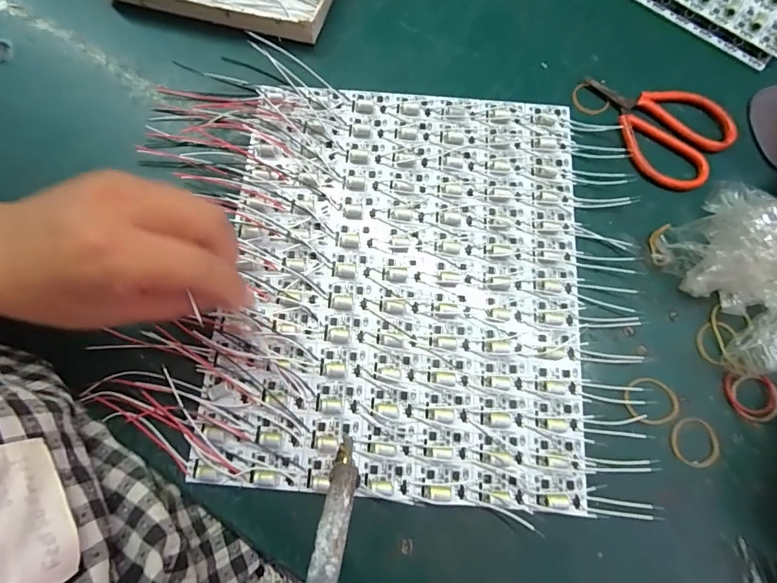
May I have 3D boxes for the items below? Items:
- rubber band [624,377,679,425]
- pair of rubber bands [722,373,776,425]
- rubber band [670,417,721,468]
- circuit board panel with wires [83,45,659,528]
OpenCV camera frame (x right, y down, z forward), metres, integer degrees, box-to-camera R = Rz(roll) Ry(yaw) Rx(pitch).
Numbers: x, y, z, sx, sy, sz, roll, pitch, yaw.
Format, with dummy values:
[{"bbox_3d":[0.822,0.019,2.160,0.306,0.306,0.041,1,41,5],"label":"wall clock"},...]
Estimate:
[{"bbox_3d":[0.168,0.070,0.263,0.034,0.004,0.030,-10,73,-8],"label":"rubber band"},{"bbox_3d":[0.233,0.068,0.263,0.031,0.006,0.030,4,76,2],"label":"pair of rubber bands"},{"bbox_3d":[0.192,0.094,0.258,0.031,0.004,0.029,0,76,1],"label":"rubber band"},{"bbox_3d":[-0.006,-0.018,0.283,0.331,0.014,0.286,5,76,2],"label":"circuit board panel with wires"}]

